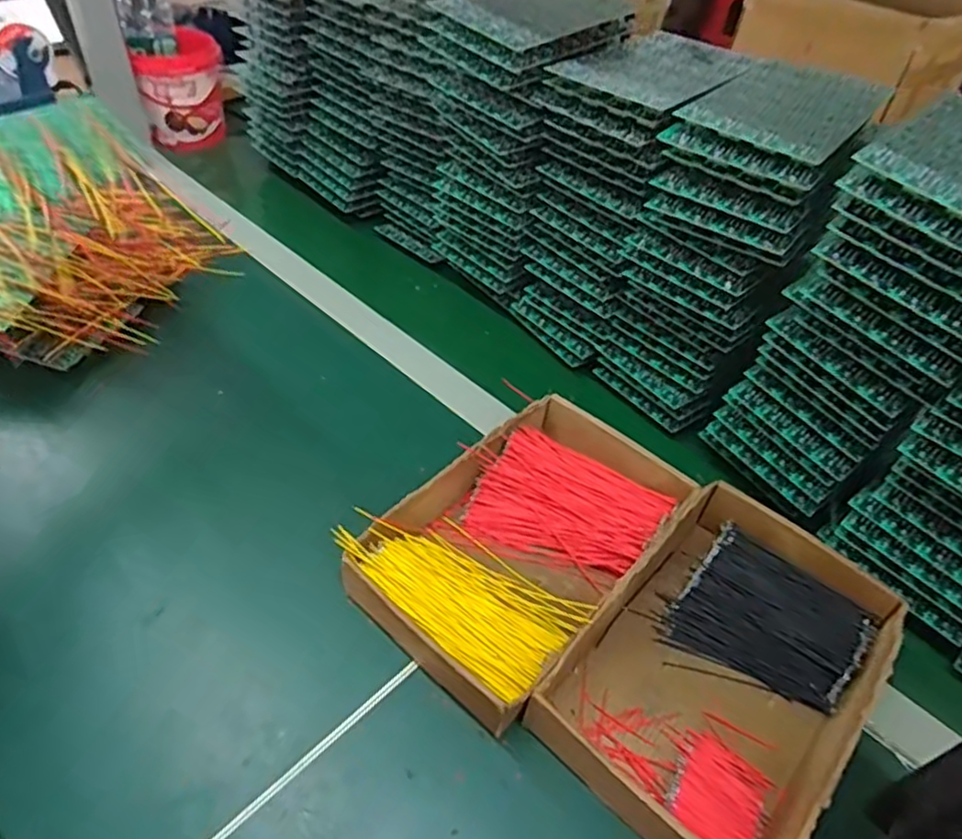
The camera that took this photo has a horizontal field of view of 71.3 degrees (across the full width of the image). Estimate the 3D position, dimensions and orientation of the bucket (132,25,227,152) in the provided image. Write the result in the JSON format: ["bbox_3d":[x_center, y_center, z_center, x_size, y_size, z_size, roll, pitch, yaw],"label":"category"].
[{"bbox_3d":[-0.414,-0.458,0.941,0.103,0.126,0.103,-9,47,-15],"label":"bucket"}]

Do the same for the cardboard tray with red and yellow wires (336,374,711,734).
[{"bbox_3d":[0.033,0.080,0.481,0.156,0.041,0.238,35,53,24],"label":"cardboard tray with red and yellow wires"}]

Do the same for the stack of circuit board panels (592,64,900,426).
[{"bbox_3d":[0.205,-0.145,0.585,0.128,0.252,0.178,28,50,19],"label":"stack of circuit board panels"}]

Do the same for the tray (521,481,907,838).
[{"bbox_3d":[0.158,0.154,0.430,0.154,0.044,0.250,36,53,24],"label":"tray"}]

